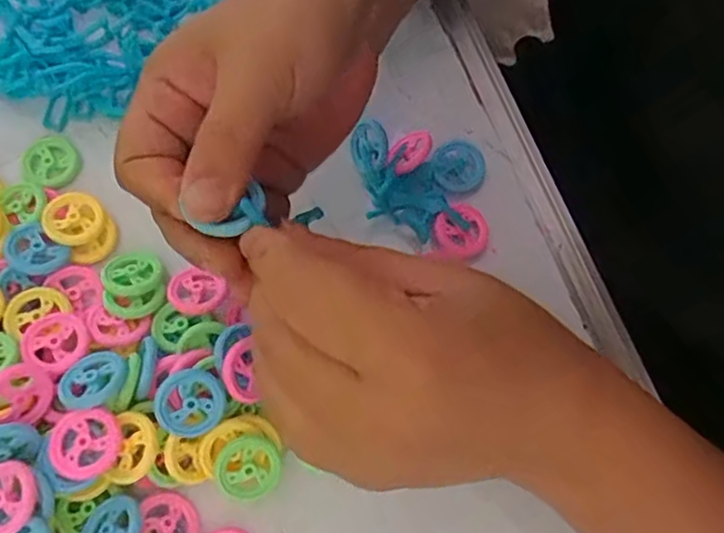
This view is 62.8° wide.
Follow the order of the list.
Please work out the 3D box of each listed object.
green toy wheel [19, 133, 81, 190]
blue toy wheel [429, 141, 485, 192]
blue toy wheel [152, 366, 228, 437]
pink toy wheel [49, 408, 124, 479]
[{"bbox_3d":[-0.171,-0.057,0.325,0.030,0.010,0.026,-37,77,-13],"label":"green toy wheel"},{"bbox_3d":[0.053,-0.055,0.328,0.030,0.009,0.026,-25,74,-10],"label":"blue toy wheel"},{"bbox_3d":[-0.076,0.061,0.263,0.029,0.004,0.029,1,87,-26],"label":"blue toy wheel"},{"bbox_3d":[-0.119,0.075,0.254,0.029,0.004,0.028,1,72,-2],"label":"pink toy wheel"}]

